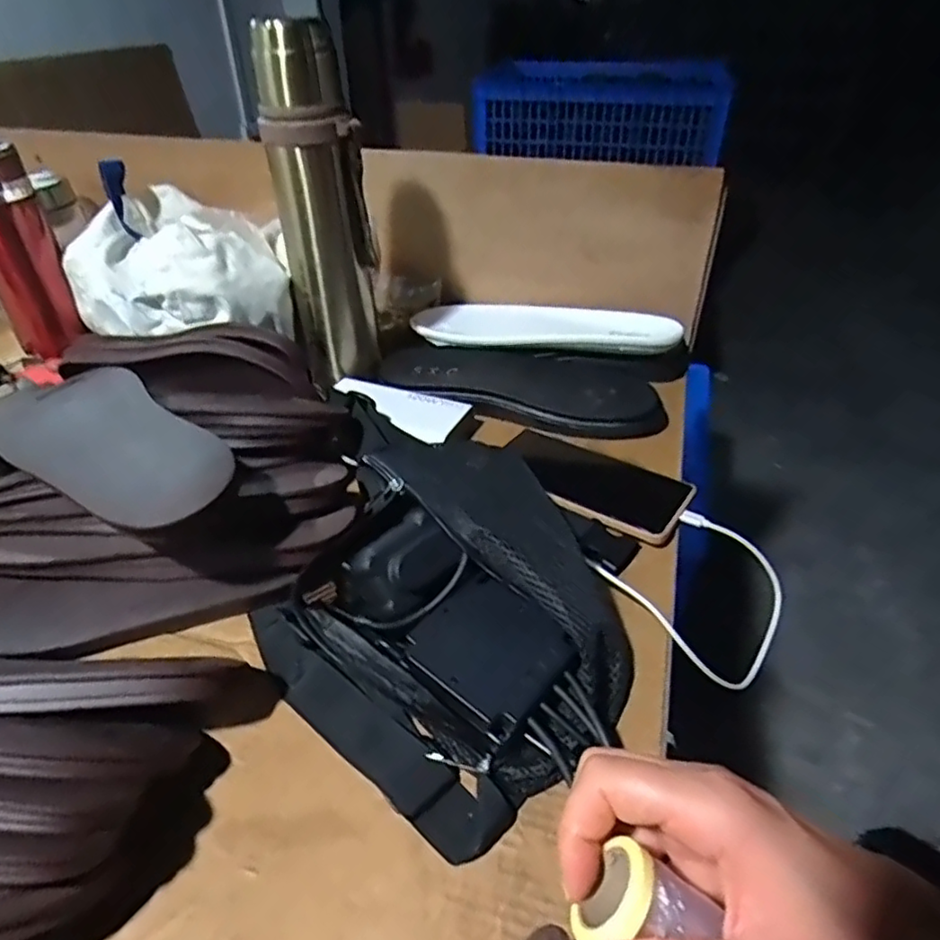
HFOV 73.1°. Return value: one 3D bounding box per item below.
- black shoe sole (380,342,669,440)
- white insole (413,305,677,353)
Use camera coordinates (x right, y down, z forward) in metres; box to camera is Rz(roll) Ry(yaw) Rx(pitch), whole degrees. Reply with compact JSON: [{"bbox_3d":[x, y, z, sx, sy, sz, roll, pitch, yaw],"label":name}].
[{"bbox_3d":[0.048,-0.086,0.640,0.284,0.029,0.102,8,39,11],"label":"black shoe sole"},{"bbox_3d":[0.075,-0.153,0.683,0.284,0.020,0.091,6,41,18],"label":"white insole"}]

